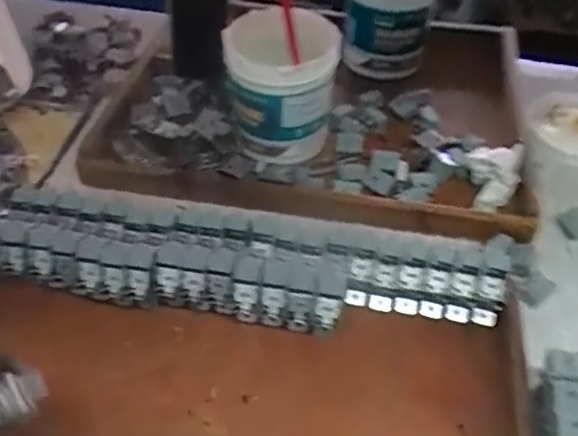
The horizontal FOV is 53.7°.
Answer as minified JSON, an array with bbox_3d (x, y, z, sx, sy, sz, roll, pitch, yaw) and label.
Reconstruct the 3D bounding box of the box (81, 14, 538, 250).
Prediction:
[{"bbox_3d":[0.043,-0.146,0.739,0.531,0.077,0.396,7,46,5],"label":"box"}]

